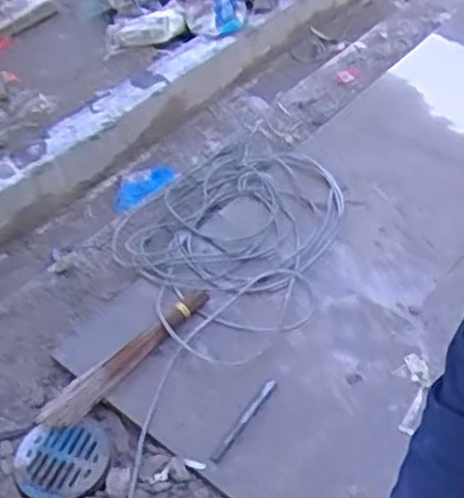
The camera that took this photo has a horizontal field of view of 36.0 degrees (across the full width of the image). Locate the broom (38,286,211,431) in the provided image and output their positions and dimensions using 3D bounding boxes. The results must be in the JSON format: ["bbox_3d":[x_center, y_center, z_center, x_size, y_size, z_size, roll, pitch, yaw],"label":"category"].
[{"bbox_3d":[-0.229,0.239,1.600,0.457,0.037,0.080,-32,53,-25],"label":"broom"}]

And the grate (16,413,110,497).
[{"bbox_3d":[-0.347,0.430,1.463,0.183,0.016,0.163,-7,46,-4],"label":"grate"}]

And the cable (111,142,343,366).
[{"bbox_3d":[-0.008,-0.036,1.895,0.632,0.078,0.703,28,51,30],"label":"cable"}]

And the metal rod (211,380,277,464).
[{"bbox_3d":[0.026,0.360,1.496,0.024,0.016,0.217,28,53,26],"label":"metal rod"}]

